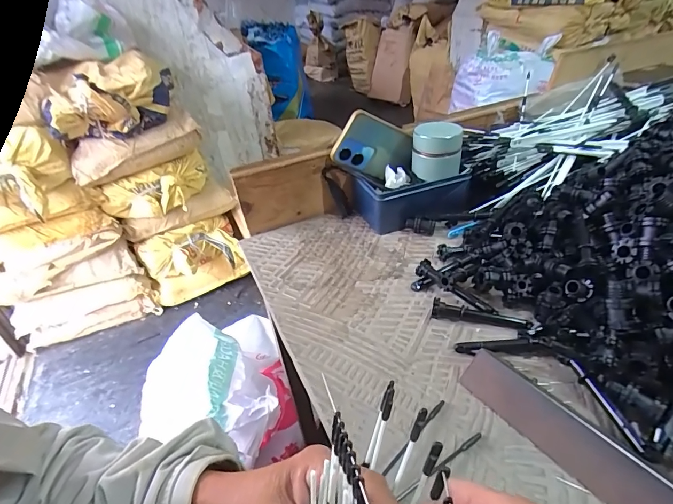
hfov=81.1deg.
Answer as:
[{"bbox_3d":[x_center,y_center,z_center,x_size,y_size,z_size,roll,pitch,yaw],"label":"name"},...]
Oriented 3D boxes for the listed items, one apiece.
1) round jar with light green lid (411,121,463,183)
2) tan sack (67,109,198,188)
[{"bbox_3d":[0.135,-0.139,0.530,0.056,0.062,0.058,-4,36,3],"label":"round jar with light green lid"},{"bbox_3d":[-0.689,-0.355,1.368,0.429,0.135,0.134,-24,39,-23],"label":"tan sack"}]

